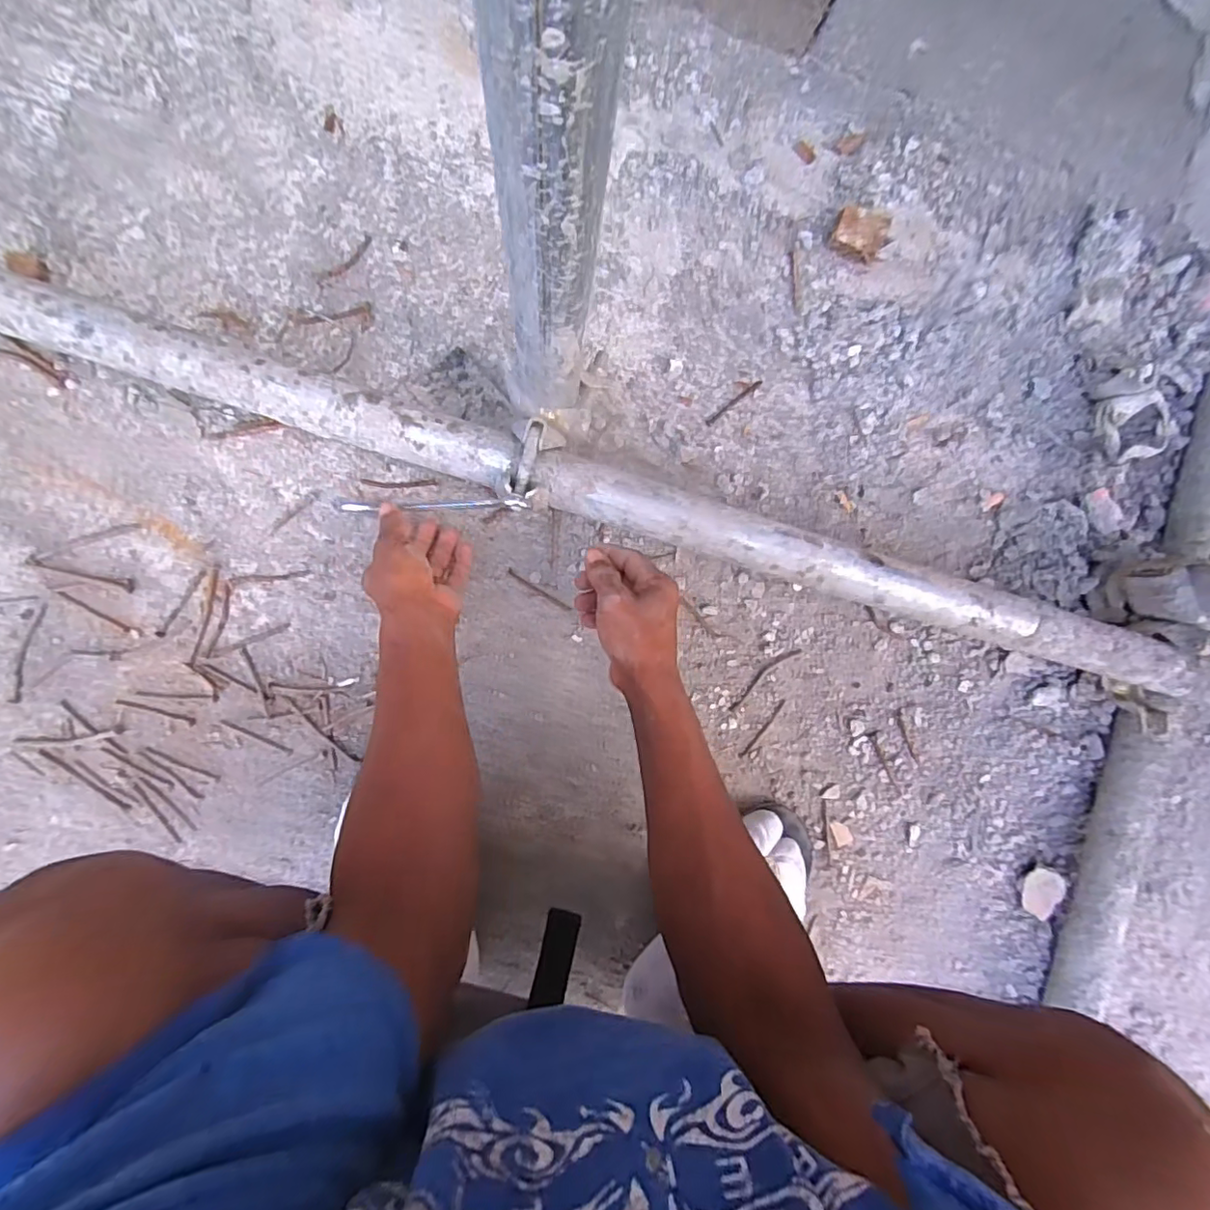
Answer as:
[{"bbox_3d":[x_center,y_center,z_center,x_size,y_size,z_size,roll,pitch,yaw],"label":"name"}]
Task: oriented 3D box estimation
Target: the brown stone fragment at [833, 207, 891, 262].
[{"bbox_3d":[0.261,-0.378,0.591,0.052,0.028,0.042,23,89,-6],"label":"brown stone fragment"}]

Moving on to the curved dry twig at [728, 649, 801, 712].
[{"bbox_3d":[0.166,0.075,0.609,0.097,0.004,0.013,-41,94,-4],"label":"curved dry twig"}]

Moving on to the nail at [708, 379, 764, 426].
[{"bbox_3d":[0.135,-0.211,0.603,0.073,0.004,0.007,-38,94,-4],"label":"nail"}]

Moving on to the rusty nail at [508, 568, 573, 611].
[{"bbox_3d":[-0.067,-0.015,0.587,0.074,0.004,0.005,34,88,-5],"label":"rusty nail"}]

